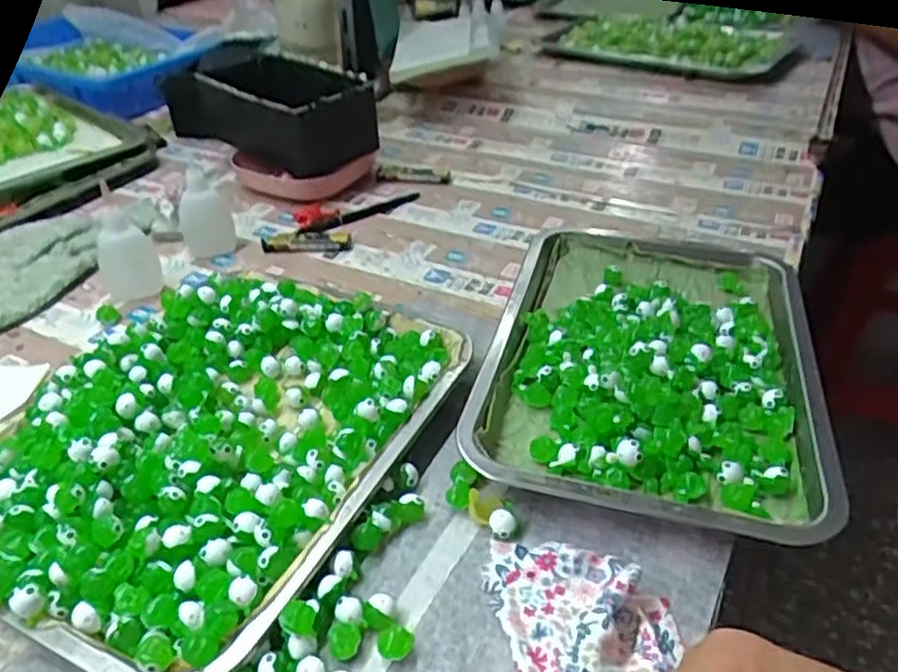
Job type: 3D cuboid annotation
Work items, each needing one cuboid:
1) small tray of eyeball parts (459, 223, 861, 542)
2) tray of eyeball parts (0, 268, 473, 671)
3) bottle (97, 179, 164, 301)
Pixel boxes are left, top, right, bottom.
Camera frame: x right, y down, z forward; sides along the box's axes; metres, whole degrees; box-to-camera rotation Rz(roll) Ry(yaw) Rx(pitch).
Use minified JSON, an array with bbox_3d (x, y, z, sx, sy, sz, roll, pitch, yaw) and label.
[{"bbox_3d":[0.134,0.011,0.472,0.208,0.037,0.273,10,38,14],"label":"small tray of eyeball parts"},{"bbox_3d":[-0.146,0.053,0.430,0.232,0.031,0.286,17,40,22],"label":"tray of eyeball parts"},{"bbox_3d":[-0.262,-0.078,0.554,0.043,0.082,0.023,-22,41,-25],"label":"bottle"}]

